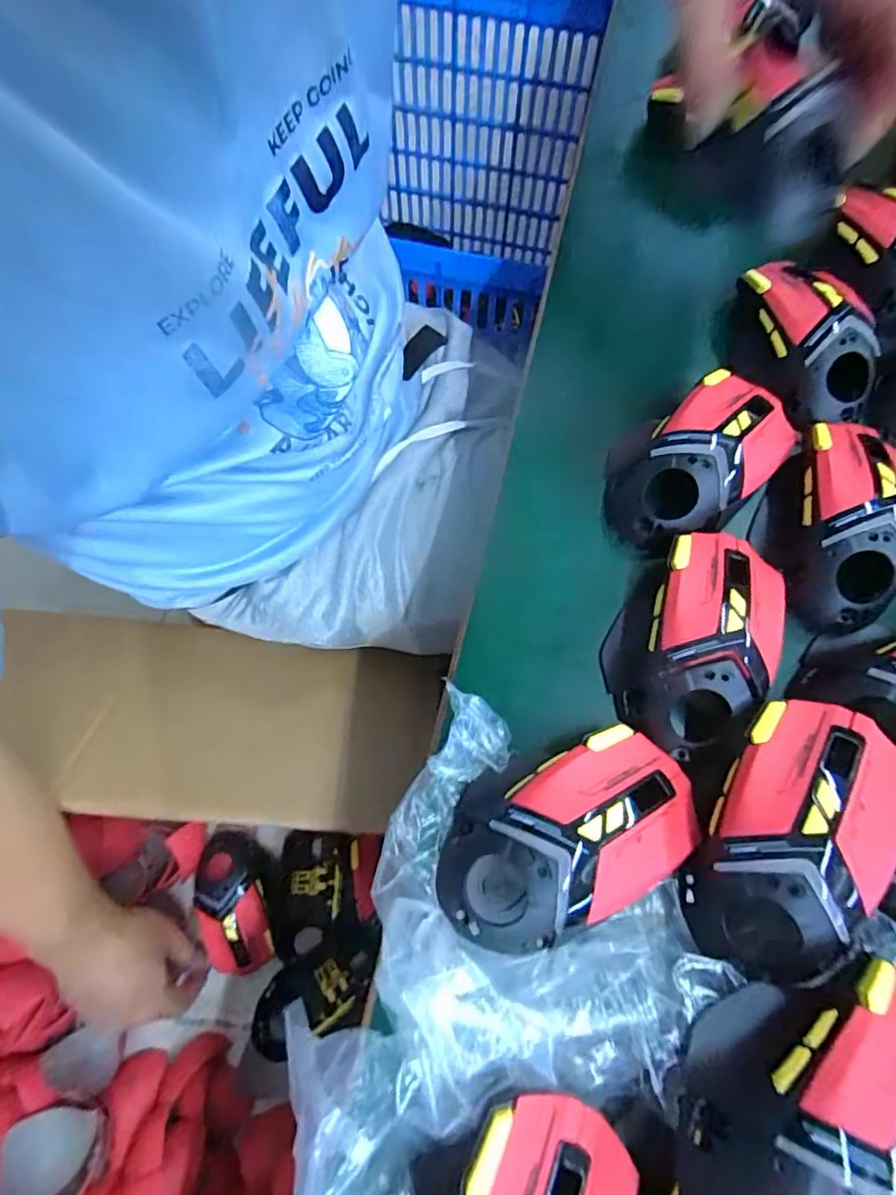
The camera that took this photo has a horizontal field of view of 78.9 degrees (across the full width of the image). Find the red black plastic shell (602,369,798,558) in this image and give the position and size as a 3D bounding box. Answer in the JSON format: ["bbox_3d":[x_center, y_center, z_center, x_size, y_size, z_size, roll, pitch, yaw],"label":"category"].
[{"bbox_3d":[0.139,-0.081,0.304,0.127,0.037,0.074,-42,76,-10],"label":"red black plastic shell"}]

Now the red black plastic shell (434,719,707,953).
[{"bbox_3d":[0.049,0.099,0.231,0.116,0.034,0.068,-31,74,-8],"label":"red black plastic shell"}]

